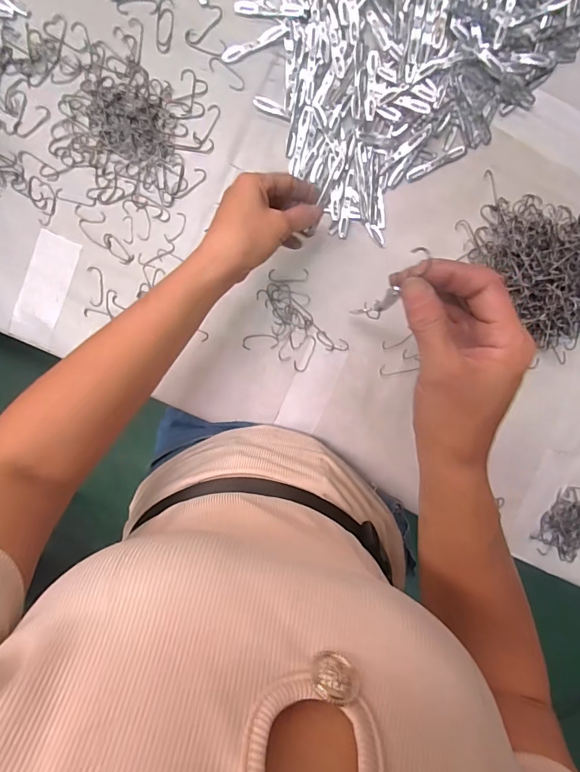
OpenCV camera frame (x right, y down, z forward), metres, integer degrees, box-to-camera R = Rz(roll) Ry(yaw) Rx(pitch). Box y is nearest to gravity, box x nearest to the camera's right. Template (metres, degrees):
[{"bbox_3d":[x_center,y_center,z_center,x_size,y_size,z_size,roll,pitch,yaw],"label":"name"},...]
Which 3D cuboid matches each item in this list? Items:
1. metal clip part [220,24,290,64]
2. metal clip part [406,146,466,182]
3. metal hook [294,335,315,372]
[{"bbox_3d":[-0.036,-0.345,0.405,0.069,0.004,0.012,-22,98,2],"label":"metal clip part"},{"bbox_3d":[0.155,-0.235,0.426,0.067,0.004,0.011,-26,97,2],"label":"metal clip part"},{"bbox_3d":[0.017,-0.035,0.448,0.016,0.004,0.042,24,97,-4],"label":"metal hook"}]

